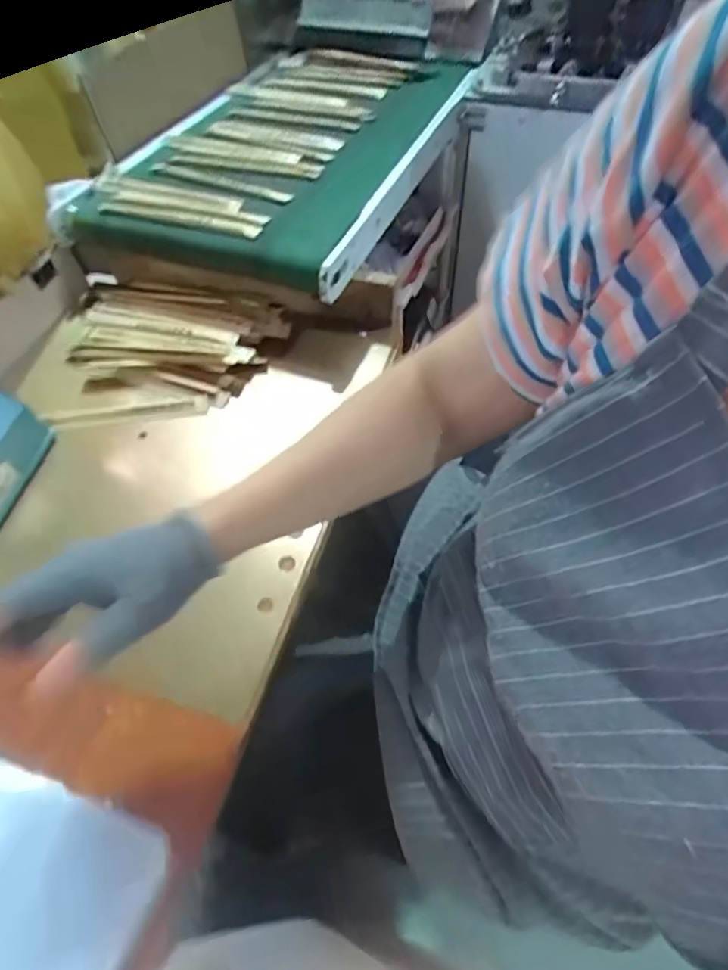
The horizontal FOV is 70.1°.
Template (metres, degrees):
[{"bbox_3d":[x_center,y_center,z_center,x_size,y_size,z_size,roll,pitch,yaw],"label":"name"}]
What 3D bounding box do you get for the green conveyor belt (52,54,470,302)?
[{"bbox_3d":[-0.104,-0.548,0.837,0.414,0.085,0.656,20,58,16],"label":"green conveyor belt"}]

